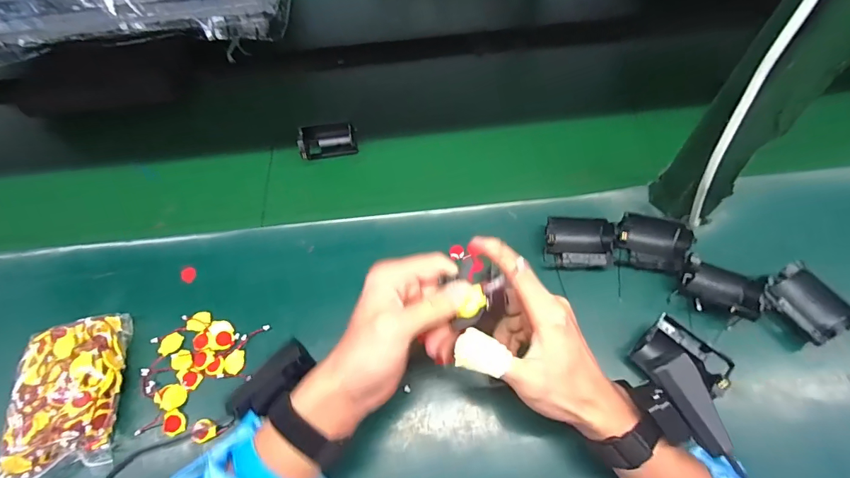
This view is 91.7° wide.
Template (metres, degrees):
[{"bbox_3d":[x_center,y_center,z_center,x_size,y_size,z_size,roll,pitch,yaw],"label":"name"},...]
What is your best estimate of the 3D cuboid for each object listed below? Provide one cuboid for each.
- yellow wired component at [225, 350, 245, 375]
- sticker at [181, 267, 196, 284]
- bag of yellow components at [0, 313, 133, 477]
[{"bbox_3d":[-0.194,0.126,0.421,0.019,0.006,0.024,-13,61,-4],"label":"yellow wired component"},{"bbox_3d":[-0.271,0.041,0.474,0.017,0.006,0.016,-1,61,3],"label":"sticker"},{"bbox_3d":[-0.350,0.151,0.400,0.095,0.032,0.151,-11,61,-3],"label":"bag of yellow components"}]

